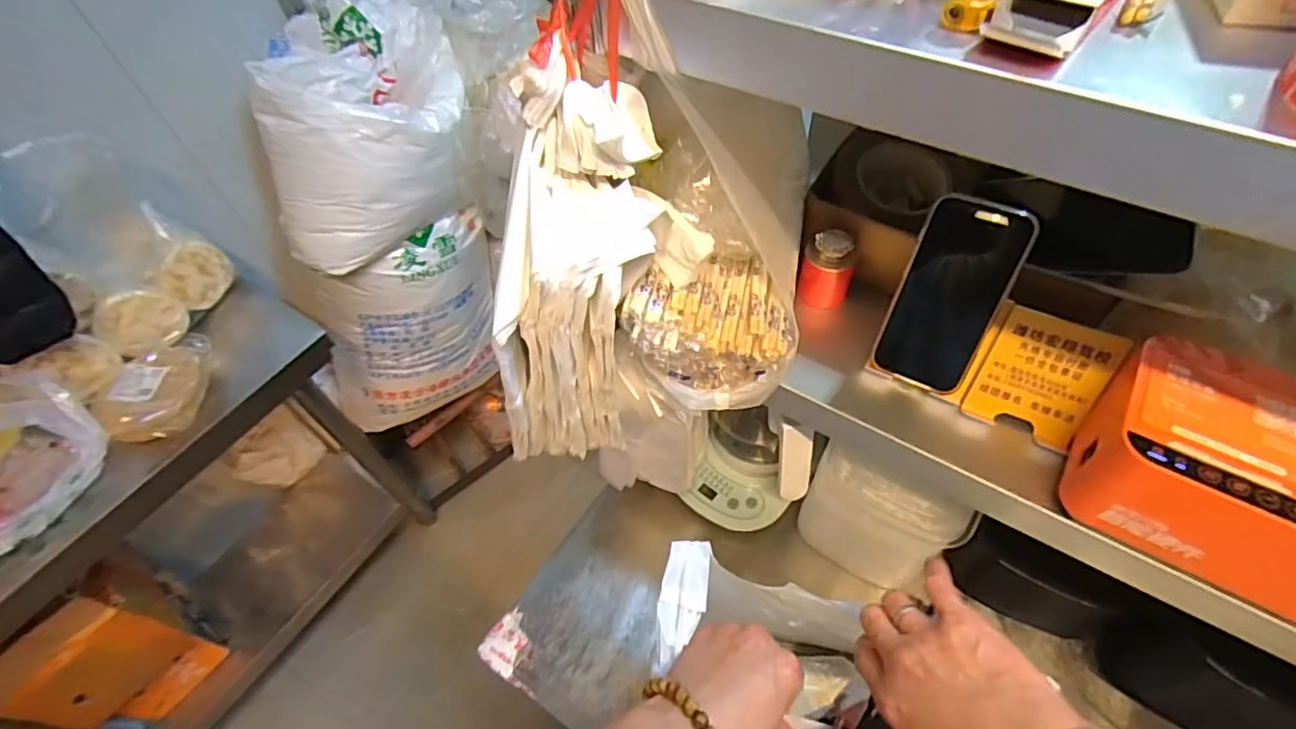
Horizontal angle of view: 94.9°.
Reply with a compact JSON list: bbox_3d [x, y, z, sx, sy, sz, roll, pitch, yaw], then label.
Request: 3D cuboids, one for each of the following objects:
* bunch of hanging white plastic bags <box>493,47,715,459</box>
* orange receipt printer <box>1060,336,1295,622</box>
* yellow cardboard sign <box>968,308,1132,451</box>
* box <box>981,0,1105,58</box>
[{"bbox_3d":[-0.057,-0.048,0.472,0.158,0.321,0.096,-14,53,-7],"label":"bunch of hanging white plastic bags"},{"bbox_3d":[0.383,0.068,0.382,0.168,0.077,0.132,25,59,21],"label":"orange receipt printer"},{"bbox_3d":[0.298,0.010,0.453,0.079,0.090,0.007,23,26,18],"label":"yellow cardboard sign"},{"bbox_3d":[0.191,-0.171,0.275,0.037,0.013,0.090,33,62,25],"label":"box"}]

